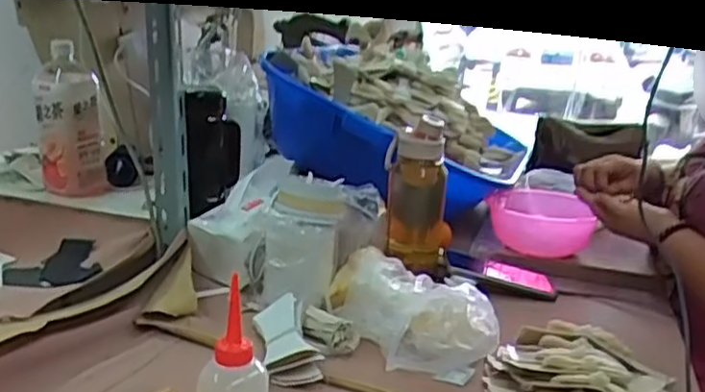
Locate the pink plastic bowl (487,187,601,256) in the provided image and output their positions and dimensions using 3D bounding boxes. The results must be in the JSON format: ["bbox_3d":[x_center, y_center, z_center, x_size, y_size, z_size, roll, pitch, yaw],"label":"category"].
[{"bbox_3d":[0.314,0.054,1.201,0.164,0.106,0.182,5,14,7],"label":"pink plastic bowl"}]

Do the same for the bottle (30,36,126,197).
[{"bbox_3d":[-0.418,-0.108,1.073,0.104,0.235,0.127,0,14,-14],"label":"bottle"}]

